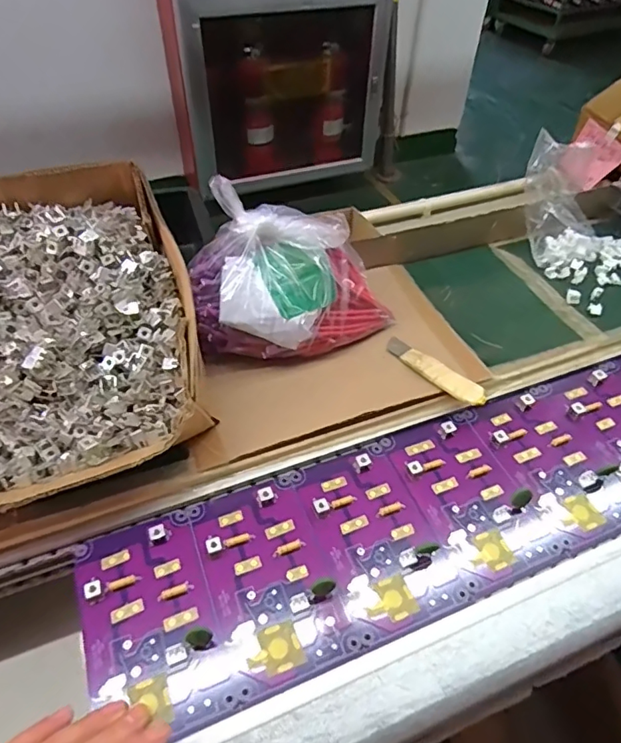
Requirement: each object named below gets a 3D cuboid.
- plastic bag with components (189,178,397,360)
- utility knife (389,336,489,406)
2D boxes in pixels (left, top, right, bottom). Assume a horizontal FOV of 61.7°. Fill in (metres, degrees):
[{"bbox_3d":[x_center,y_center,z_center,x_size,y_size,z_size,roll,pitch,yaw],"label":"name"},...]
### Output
[{"bbox_3d":[-0.015,-0.079,0.467,0.169,0.100,0.111,1,60,5],"label":"plastic bag with components"},{"bbox_3d":[0.111,-0.003,0.471,0.025,0.009,0.109,-37,49,-16],"label":"utility knife"}]

